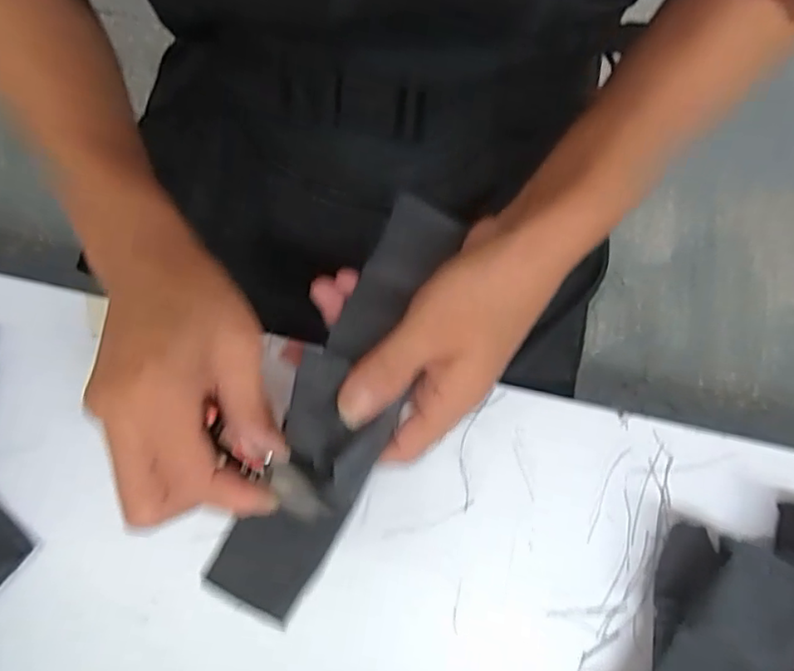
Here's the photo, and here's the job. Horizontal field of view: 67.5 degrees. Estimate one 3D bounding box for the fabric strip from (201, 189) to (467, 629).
[{"bbox_3d":[-0.020,0.021,0.257,0.046,0.020,0.188,19,67,5],"label":"fabric strip"}]

